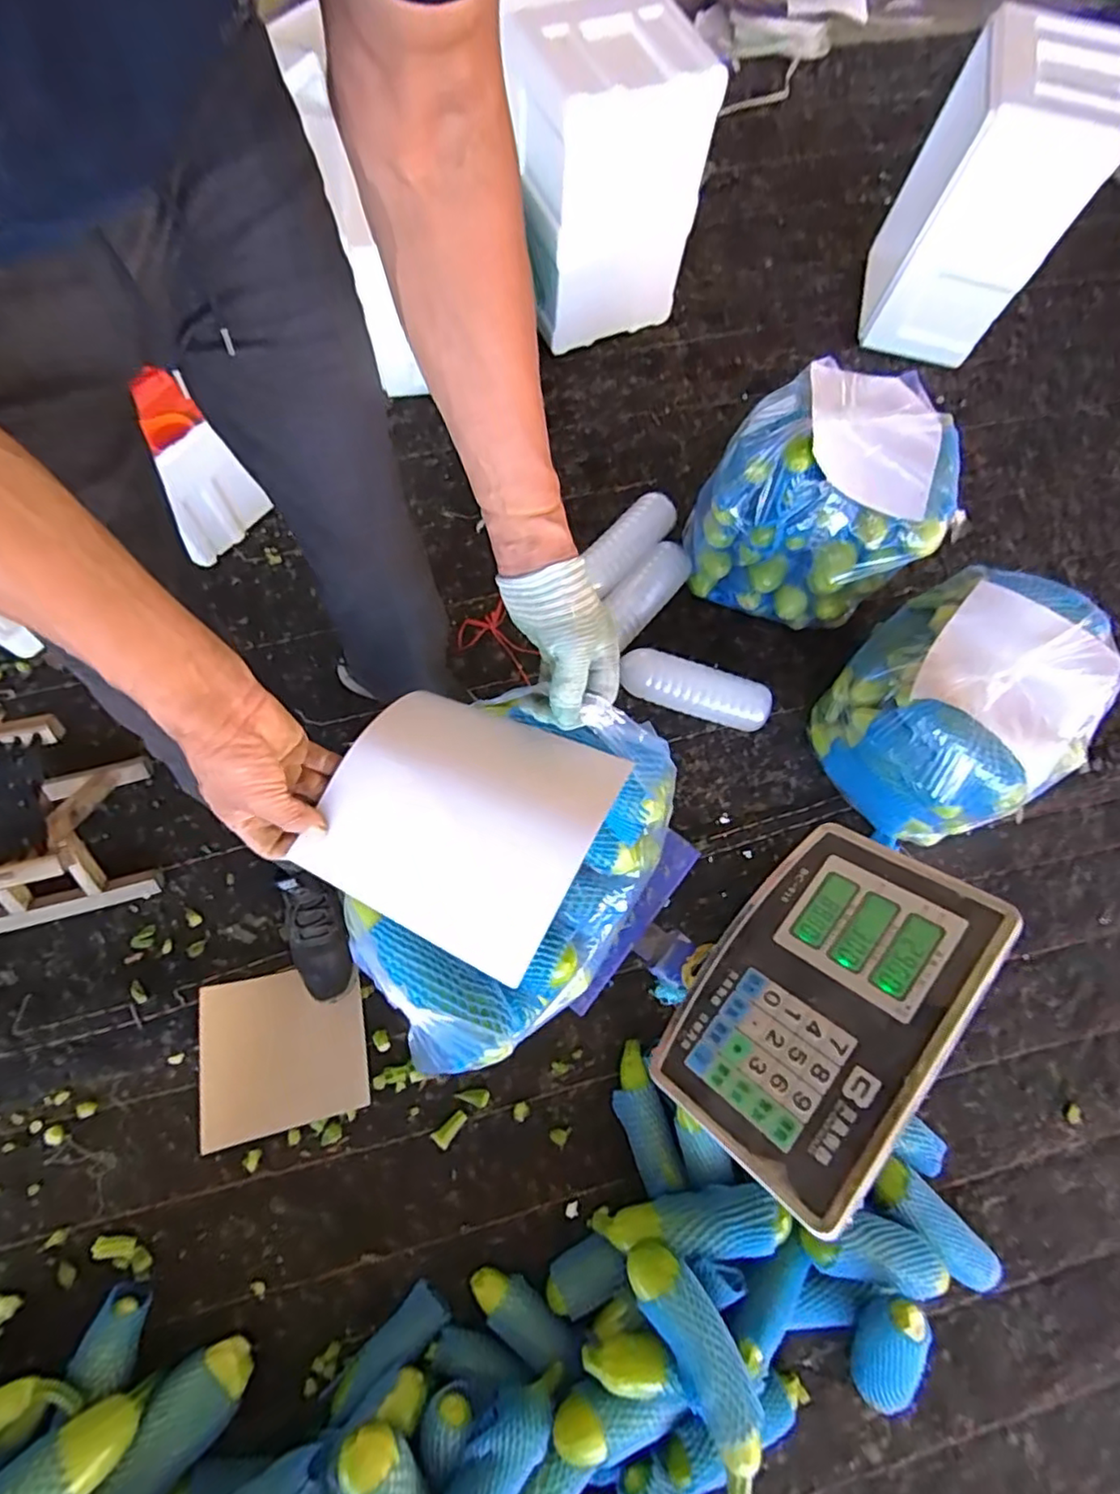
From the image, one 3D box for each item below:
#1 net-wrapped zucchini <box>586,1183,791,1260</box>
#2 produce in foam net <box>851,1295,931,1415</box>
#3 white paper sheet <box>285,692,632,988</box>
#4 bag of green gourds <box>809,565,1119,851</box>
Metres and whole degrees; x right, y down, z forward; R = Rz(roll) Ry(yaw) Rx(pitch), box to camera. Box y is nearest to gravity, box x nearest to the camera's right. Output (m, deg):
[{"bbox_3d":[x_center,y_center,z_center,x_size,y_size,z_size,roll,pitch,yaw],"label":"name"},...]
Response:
[{"bbox_3d":[0.163,0.610,0.821,0.246,0.057,0.071,-9,67,10],"label":"net-wrapped zucchini"},{"bbox_3d":[0.405,0.748,0.788,0.054,0.202,0.070,1,23,-2],"label":"produce in foam net"},{"bbox_3d":[-0.078,0.051,0.521,0.203,0.029,0.195,27,68,9],"label":"white paper sheet"},{"bbox_3d":[0.572,-0.046,0.966,0.309,0.319,0.307,-39,78,-14],"label":"bag of green gourds"}]

